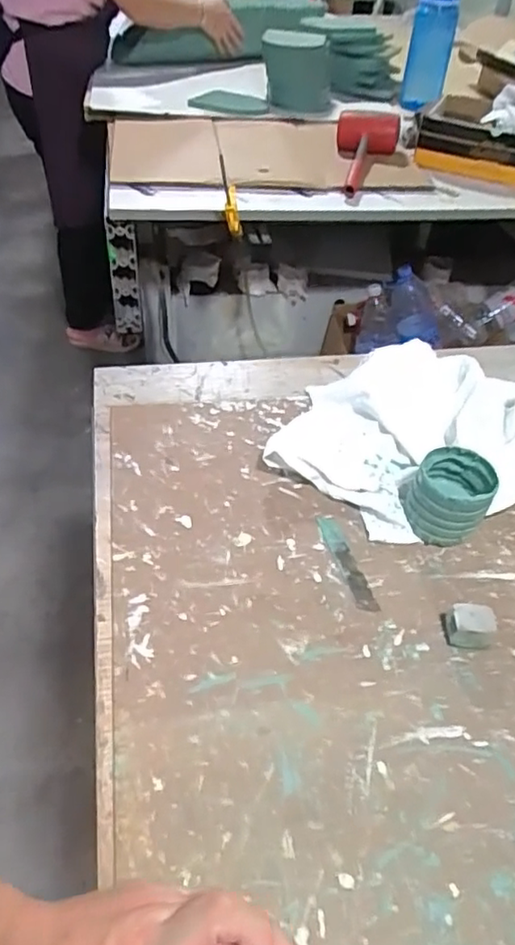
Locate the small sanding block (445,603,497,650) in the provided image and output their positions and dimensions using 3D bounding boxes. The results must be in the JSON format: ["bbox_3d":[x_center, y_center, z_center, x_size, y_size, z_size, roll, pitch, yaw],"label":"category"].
[{"bbox_3d":[0.161,0.115,0.464,0.035,0.027,0.025,3,44,-1],"label":"small sanding block"}]

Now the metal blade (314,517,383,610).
[{"bbox_3d":[0.074,0.074,0.519,0.017,0.004,0.101,-10,46,-14],"label":"metal blade"}]

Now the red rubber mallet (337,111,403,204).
[{"bbox_3d":[0.205,-0.632,1.204,0.131,0.084,0.279,11,45,7],"label":"red rubber mallet"}]

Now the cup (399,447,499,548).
[{"bbox_3d":[0.164,0.023,0.539,0.076,0.066,0.065,17,46,13],"label":"cup"}]

